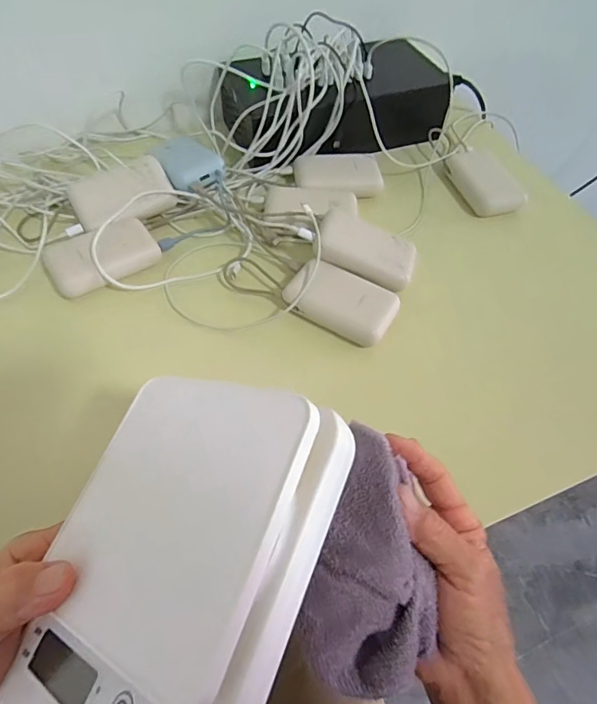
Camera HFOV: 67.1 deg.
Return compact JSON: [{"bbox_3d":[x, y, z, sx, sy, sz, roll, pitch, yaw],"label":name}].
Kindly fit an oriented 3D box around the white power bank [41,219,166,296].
[{"bbox_3d":[-0.196,-0.097,0.452,0.105,0.028,0.068,-22,60,-17],"label":"white power bank"}]

